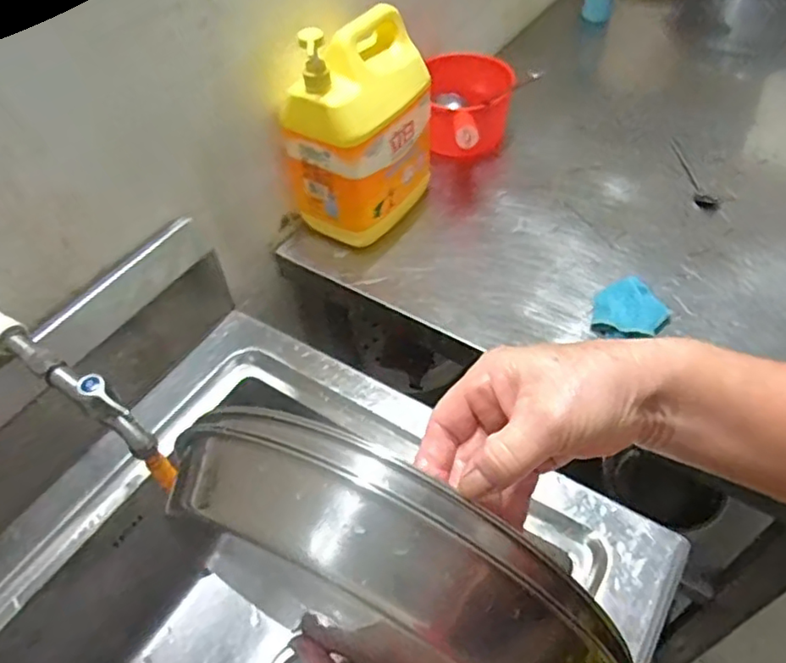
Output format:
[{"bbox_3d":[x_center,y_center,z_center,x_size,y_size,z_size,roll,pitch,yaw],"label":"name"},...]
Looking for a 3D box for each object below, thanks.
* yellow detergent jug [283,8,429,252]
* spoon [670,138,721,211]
[{"bbox_3d":[-0.041,-0.275,0.851,0.132,0.272,0.193,25,56,24],"label":"yellow detergent jug"},{"bbox_3d":[0.470,-0.246,0.953,0.035,0.016,0.164,-2,49,3],"label":"spoon"}]

